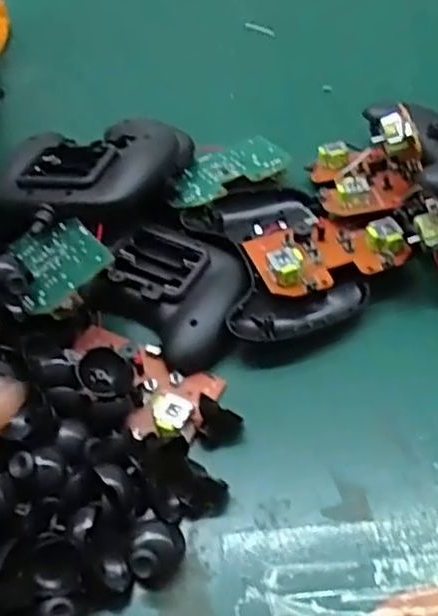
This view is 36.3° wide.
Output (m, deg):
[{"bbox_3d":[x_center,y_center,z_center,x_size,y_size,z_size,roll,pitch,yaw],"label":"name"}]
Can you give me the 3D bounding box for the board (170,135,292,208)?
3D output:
[{"bbox_3d":[0.003,-0.096,0.462,0.086,0.010,0.053,-22,53,-14],"label":"board"}]

